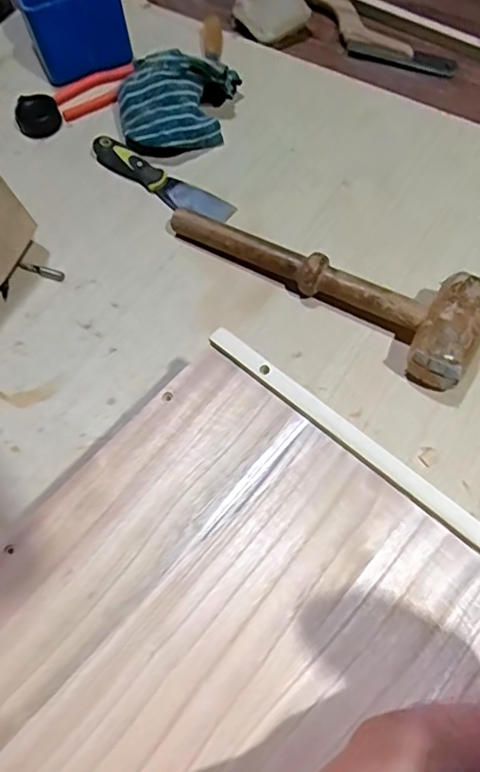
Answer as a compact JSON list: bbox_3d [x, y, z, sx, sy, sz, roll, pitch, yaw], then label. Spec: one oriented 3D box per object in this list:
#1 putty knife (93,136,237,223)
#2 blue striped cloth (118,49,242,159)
[{"bbox_3d":[-0.102,-0.255,0.673,0.204,0.019,0.049,26,65,14],"label":"putty knife"},{"bbox_3d":[-0.078,-0.368,0.699,0.157,0.068,0.130,-5,63,-1],"label":"blue striped cloth"}]

